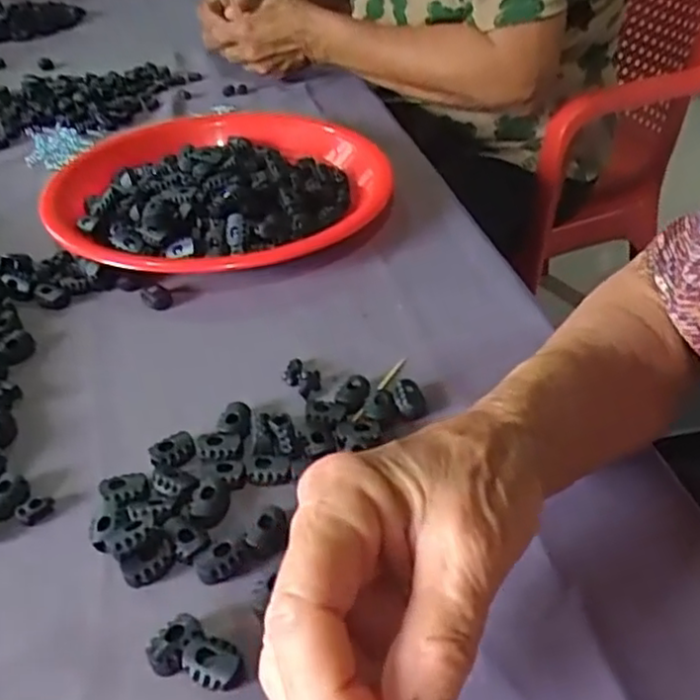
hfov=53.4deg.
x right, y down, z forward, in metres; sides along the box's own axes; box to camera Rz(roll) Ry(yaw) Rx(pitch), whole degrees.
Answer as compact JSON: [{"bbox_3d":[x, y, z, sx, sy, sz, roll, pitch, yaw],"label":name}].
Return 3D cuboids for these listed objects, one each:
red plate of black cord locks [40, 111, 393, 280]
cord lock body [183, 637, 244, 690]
[{"bbox_3d":[-0.097,-0.131,0.546,0.251,0.043,0.255,-4,38,-2],"label":"red plate of black cord locks"},{"bbox_3d":[-0.051,0.118,0.259,0.023,0.010,0.016,11,40,17],"label":"cord lock body"}]

